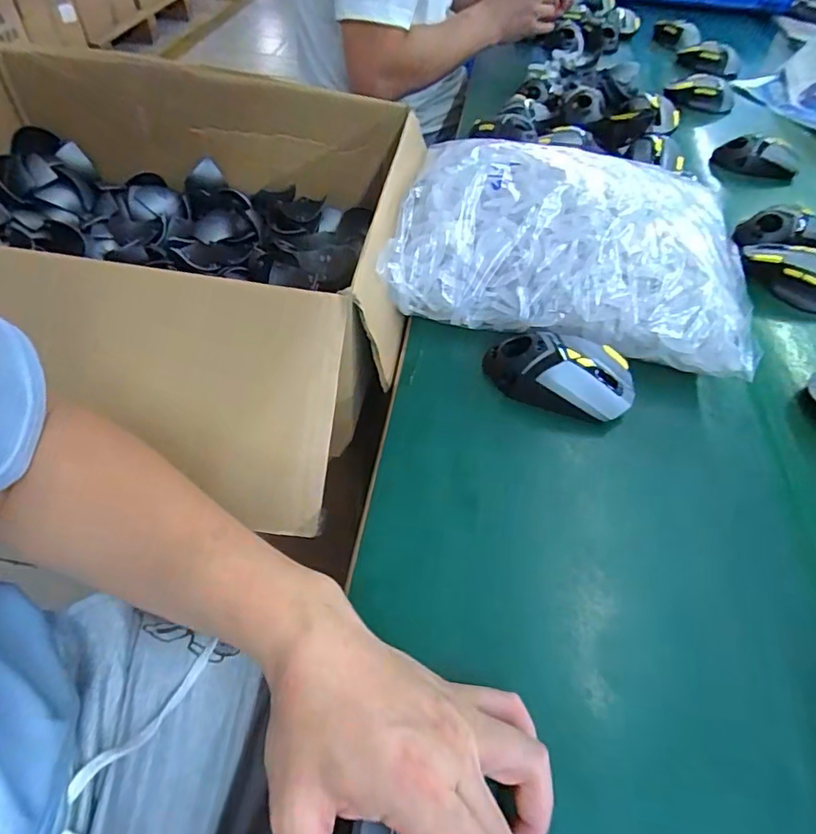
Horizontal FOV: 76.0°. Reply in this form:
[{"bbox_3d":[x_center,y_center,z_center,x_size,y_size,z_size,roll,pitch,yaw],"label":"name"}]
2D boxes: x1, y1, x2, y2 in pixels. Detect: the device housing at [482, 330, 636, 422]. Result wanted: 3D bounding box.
[{"bbox_3d":[0.124,-0.039,0.427,0.120,0.036,0.069,13,52,7],"label":"device housing"}]

